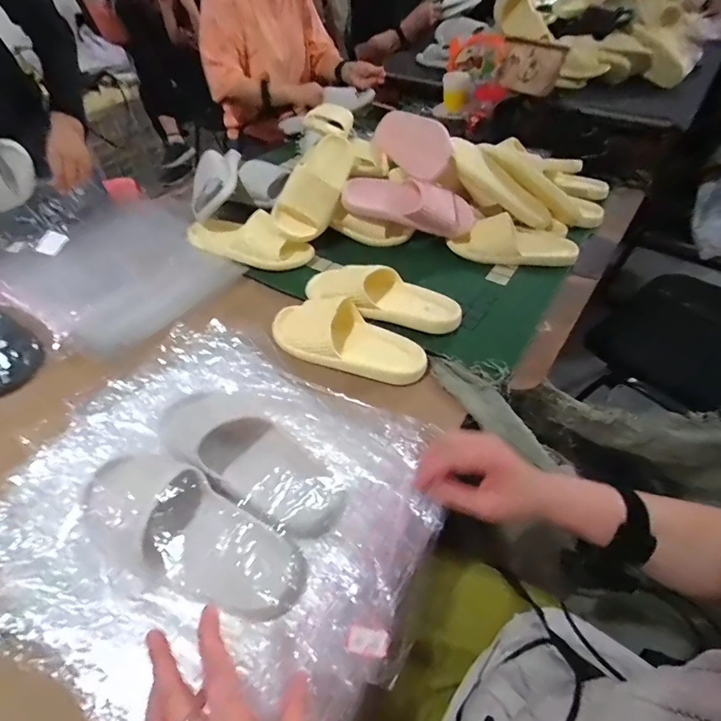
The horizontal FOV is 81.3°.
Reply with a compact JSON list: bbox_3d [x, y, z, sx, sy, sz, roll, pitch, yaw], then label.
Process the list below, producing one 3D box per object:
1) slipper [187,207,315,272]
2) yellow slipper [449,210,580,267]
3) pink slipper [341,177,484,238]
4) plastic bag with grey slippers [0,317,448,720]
[{"bbox_3d":[-0.224,-0.241,0.841,0.243,0.075,0.099,16,50,15],"label":"slipper"},{"bbox_3d":[0.307,-0.240,0.832,0.250,0.071,0.084,2,48,2],"label":"yellow slipper"},{"bbox_3d":[0.108,-0.317,0.850,0.286,0.080,0.083,9,47,-9],"label":"pink slipper"},{"bbox_3d":[-0.161,0.143,0.476,0.461,0.068,0.417,19,51,17],"label":"plastic bag with grey slippers"}]

